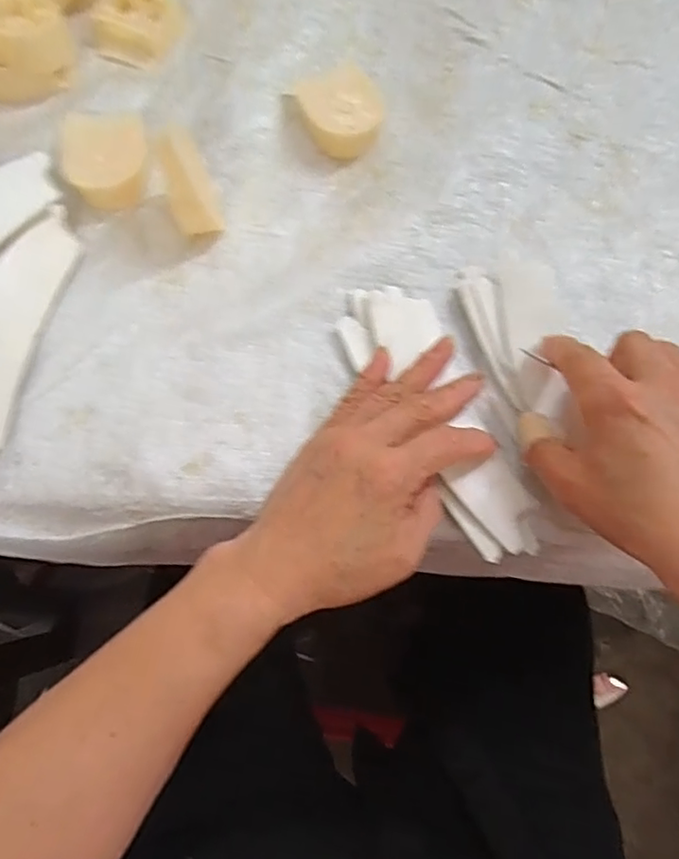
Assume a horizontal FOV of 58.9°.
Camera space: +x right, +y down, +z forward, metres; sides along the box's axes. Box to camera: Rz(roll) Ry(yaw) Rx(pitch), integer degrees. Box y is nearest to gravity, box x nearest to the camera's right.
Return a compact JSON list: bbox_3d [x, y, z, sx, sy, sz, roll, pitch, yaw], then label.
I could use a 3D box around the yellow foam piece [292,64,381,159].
[{"bbox_3d":[0.001,-0.200,0.381,0.047,0.020,0.054,-21,74,-9],"label":"yellow foam piece"}]

